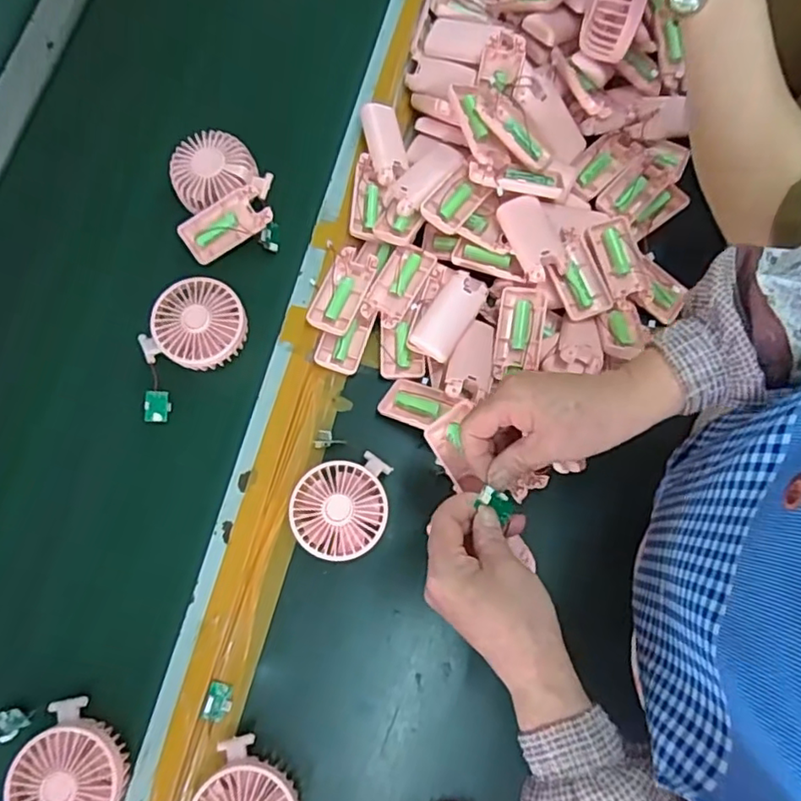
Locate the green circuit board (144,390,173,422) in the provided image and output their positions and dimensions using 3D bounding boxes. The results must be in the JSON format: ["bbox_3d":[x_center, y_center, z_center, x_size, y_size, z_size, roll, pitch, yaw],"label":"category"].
[{"bbox_3d":[-0.239,0.006,0.593,0.025,0.004,0.031,5,79,-21],"label":"green circuit board"}]

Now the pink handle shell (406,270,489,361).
[{"bbox_3d":[0.051,-0.088,0.594,0.043,0.023,0.101,30,79,6],"label":"pink handle shell"}]

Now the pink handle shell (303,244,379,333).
[{"bbox_3d":[-0.058,-0.112,0.610,0.044,0.013,0.093,21,78,4],"label":"pink handle shell"}]

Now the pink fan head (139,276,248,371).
[{"bbox_3d":[-0.198,-0.070,0.599,0.086,0.047,0.094,0,77,0],"label":"pink fan head"}]

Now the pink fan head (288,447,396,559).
[{"bbox_3d":[-0.054,0.099,0.558,0.091,0.046,0.093,1,77,-2],"label":"pink fan head"}]

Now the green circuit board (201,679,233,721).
[{"bbox_3d":[-0.160,0.264,0.527,0.024,0.006,0.030,14,77,3],"label":"green circuit board"}]

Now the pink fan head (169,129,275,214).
[{"bbox_3d":[-0.189,-0.242,0.633,0.100,0.036,0.071,-3,77,-1],"label":"pink fan head"}]

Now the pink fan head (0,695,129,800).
[{"bbox_3d":[-0.279,0.308,0.493,0.085,0.033,0.097,-35,79,-8],"label":"pink fan head"}]

